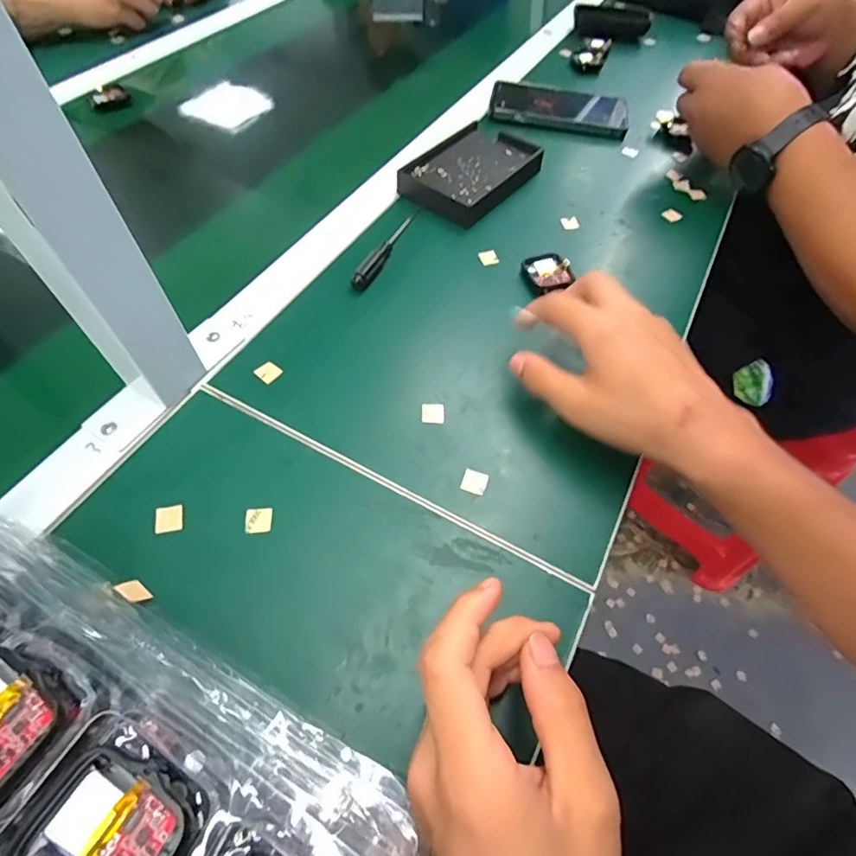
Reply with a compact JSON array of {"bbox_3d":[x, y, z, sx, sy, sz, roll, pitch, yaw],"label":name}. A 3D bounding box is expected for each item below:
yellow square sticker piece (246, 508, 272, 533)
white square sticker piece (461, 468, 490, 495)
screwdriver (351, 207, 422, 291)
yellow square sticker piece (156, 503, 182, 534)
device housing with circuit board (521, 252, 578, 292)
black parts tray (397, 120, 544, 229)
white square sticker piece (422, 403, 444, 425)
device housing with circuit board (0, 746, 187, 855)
[{"bbox_3d":[-0.103,0.056,0.298,0.015,0.004,0.016,-2,55,-7],"label":"yellow square sticker piece"},{"bbox_3d":[0.031,0.035,0.317,0.016,0.004,0.016,17,58,7],"label":"white square sticker piece"},{"bbox_3d":[-0.033,-0.169,0.443,0.014,0.011,0.132,21,59,12],"label":"screwdriver"},{"bbox_3d":[-0.157,0.054,0.293,0.015,0.004,0.016,-13,58,-10],"label":"yellow square sticker piece"},{"bbox_3d":[0.106,-0.137,0.429,0.037,0.013,0.047,-18,59,-13],"label":"device housing with circuit board"},{"bbox_3d":[0.044,-0.268,0.505,0.106,0.022,0.147,33,62,19],"label":"black parts tray"},{"bbox_3d":[0.004,-0.010,0.345,0.016,0.004,0.017,2,61,-3],"label":"white square sticker piece"},{"bbox_3d":[-0.096,0.118,0.141,0.043,0.007,0.036,24,59,14],"label":"device housing with circuit board"}]

